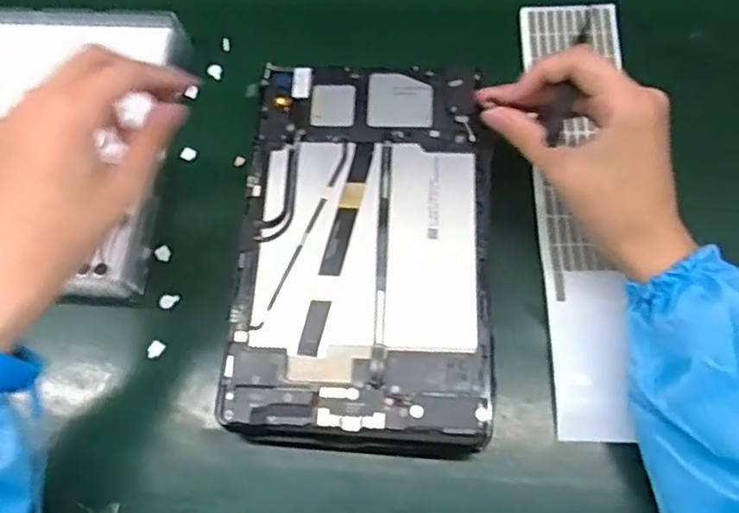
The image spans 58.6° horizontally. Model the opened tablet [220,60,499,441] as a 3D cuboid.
[{"bbox_3d":[-0.004,-0.012,0.403,0.149,0.010,0.240,2,69,3],"label":"opened tablet"}]

